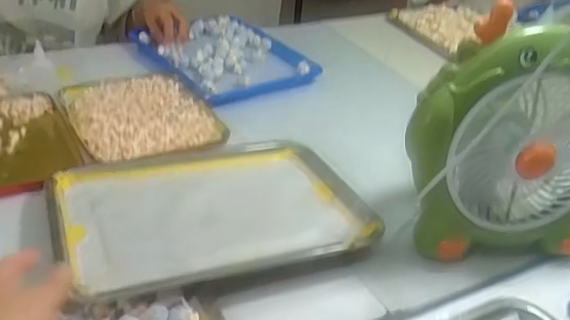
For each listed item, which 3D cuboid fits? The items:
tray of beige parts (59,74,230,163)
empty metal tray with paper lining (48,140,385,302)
[{"bbox_3d":[-0.223,-0.077,0.891,0.201,0.015,0.241,-14,37,-27],"label":"tray of beige parts"},{"bbox_3d":[-0.089,0.046,0.691,0.343,0.026,0.264,-9,35,-20],"label":"empty metal tray with paper lining"}]

